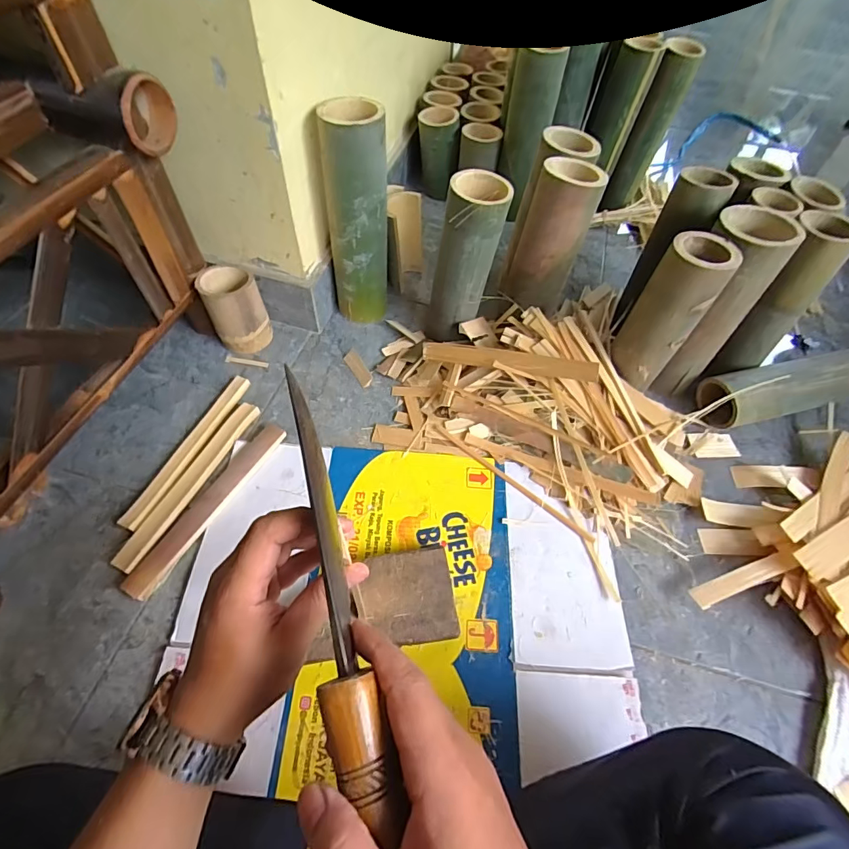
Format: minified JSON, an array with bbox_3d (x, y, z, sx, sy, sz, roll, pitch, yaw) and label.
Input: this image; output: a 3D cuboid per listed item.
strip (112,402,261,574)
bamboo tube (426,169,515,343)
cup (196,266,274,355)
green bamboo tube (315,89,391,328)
[{"bbox_3d":[-0.320,0.077,0.633,0.033,0.014,0.270,21,57,10],"label":"strip"},{"bbox_3d":[0.062,-0.246,0.702,0.096,0.246,0.092,9,55,2],"label":"bamboo tube"},{"bbox_3d":[-0.306,-0.183,0.748,0.084,0.127,0.081,2,55,-2],"label":"cup"},{"bbox_3d":[-0.106,-0.316,0.731,0.092,0.330,0.094,-2,56,-5],"label":"green bamboo tube"}]

